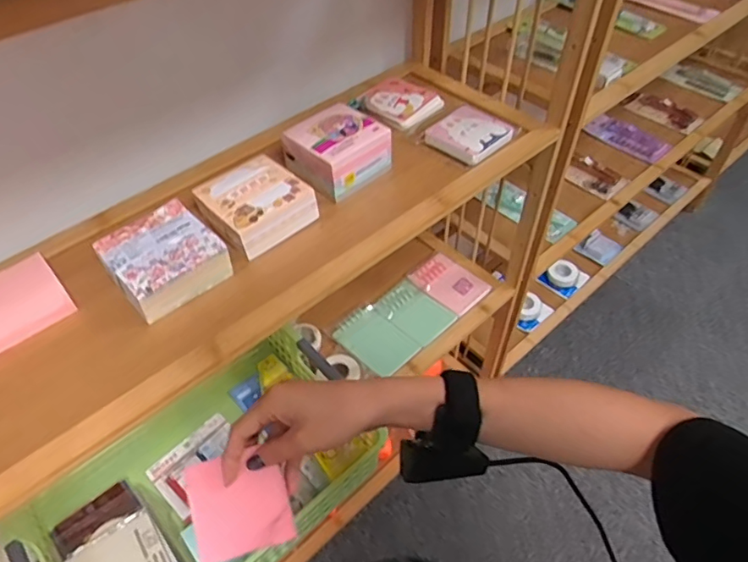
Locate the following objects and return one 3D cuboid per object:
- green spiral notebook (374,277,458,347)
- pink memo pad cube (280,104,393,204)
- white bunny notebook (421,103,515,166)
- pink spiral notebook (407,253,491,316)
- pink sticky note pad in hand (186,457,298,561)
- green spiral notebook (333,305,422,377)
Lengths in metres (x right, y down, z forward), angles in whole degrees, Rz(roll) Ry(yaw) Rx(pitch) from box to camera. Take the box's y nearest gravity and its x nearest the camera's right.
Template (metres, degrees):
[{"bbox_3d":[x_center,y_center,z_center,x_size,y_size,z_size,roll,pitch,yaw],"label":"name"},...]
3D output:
[{"bbox_3d":[0.062,0.045,0.775,0.076,0.008,0.104,-37,58,-27],"label":"green spiral notebook"},{"bbox_3d":[-0.039,-0.134,0.532,0.085,0.044,0.079,36,59,28],"label":"pink memo pad cube"},{"bbox_3d":[0.107,-0.162,0.575,0.083,0.013,0.075,-35,57,-26],"label":"white bunny notebook"},{"bbox_3d":[0.116,0.002,0.806,0.074,0.008,0.107,-37,58,-27],"label":"pink spiral notebook"},{"bbox_3d":[-0.108,0.177,0.421,0.078,0.013,0.074,-15,73,-5],"label":"pink sticky note pad in hand"},{"bbox_3d":[0.002,0.081,0.739,0.078,0.006,0.113,-36,58,-26],"label":"green spiral notebook"}]

